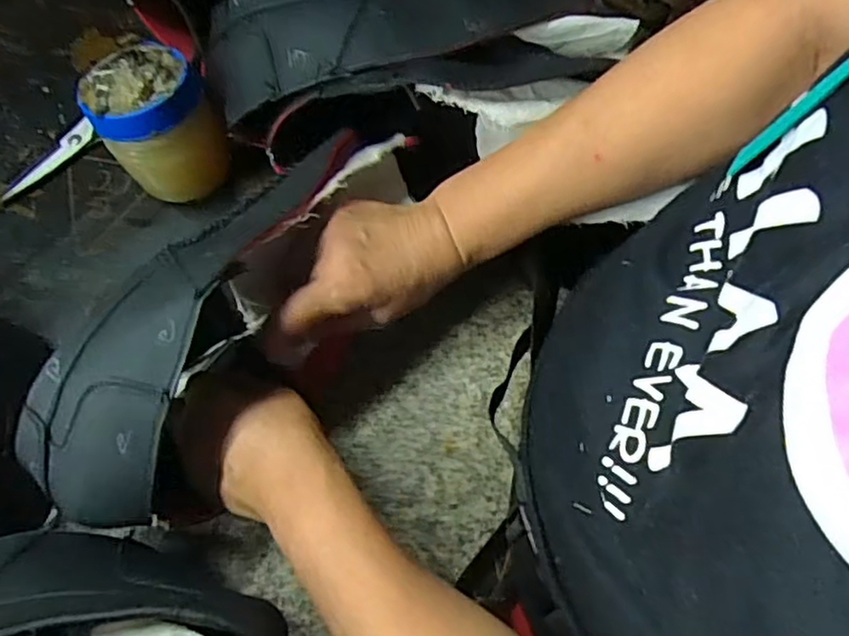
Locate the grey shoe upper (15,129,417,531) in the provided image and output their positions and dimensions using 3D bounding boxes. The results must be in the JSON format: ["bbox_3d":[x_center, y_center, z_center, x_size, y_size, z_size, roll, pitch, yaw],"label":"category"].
[{"bbox_3d":[-0.104,-0.016,0.372,0.106,0.087,0.283,32,69,11],"label":"grey shoe upper"}]

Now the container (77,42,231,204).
[{"bbox_3d":[-0.185,-0.133,0.468,0.072,0.111,0.065,-28,73,-9],"label":"container"}]

